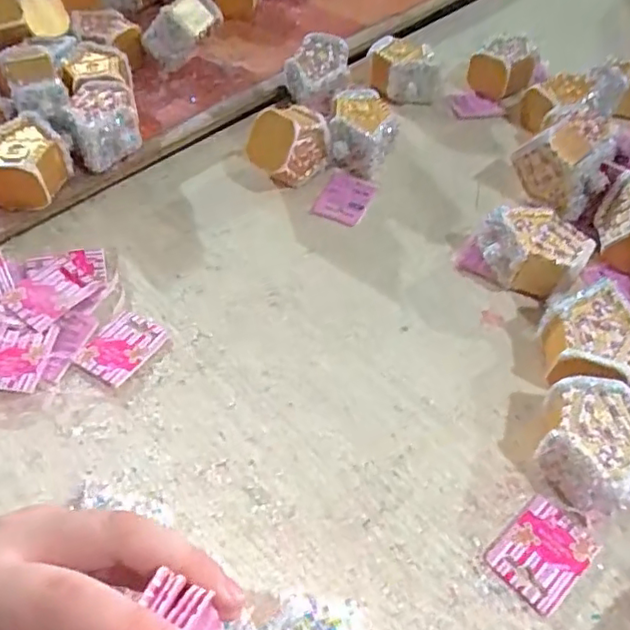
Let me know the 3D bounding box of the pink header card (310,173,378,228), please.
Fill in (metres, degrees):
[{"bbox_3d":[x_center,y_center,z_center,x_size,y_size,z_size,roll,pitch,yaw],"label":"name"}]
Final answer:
[{"bbox_3d":[0.028,-0.111,0.574,0.047,0.004,0.068,19,52,13],"label":"pink header card"}]

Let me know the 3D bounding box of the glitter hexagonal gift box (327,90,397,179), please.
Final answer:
[{"bbox_3d":[0.047,-0.183,0.606,0.065,0.047,0.091,9,50,6],"label":"glitter hexagonal gift box"}]

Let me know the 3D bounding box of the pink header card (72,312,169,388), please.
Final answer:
[{"bbox_3d":[-0.144,0.024,0.455,0.045,0.006,0.058,25,54,18],"label":"pink header card"}]

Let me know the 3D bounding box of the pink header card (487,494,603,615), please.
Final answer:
[{"bbox_3d":[0.138,0.145,0.369,0.059,0.004,0.045,-33,59,-26],"label":"pink header card"}]

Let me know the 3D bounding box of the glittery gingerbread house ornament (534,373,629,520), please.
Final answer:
[{"bbox_3d":[0.177,0.084,0.394,0.070,0.046,0.077,1,50,-1],"label":"glittery gingerbread house ornament"}]

